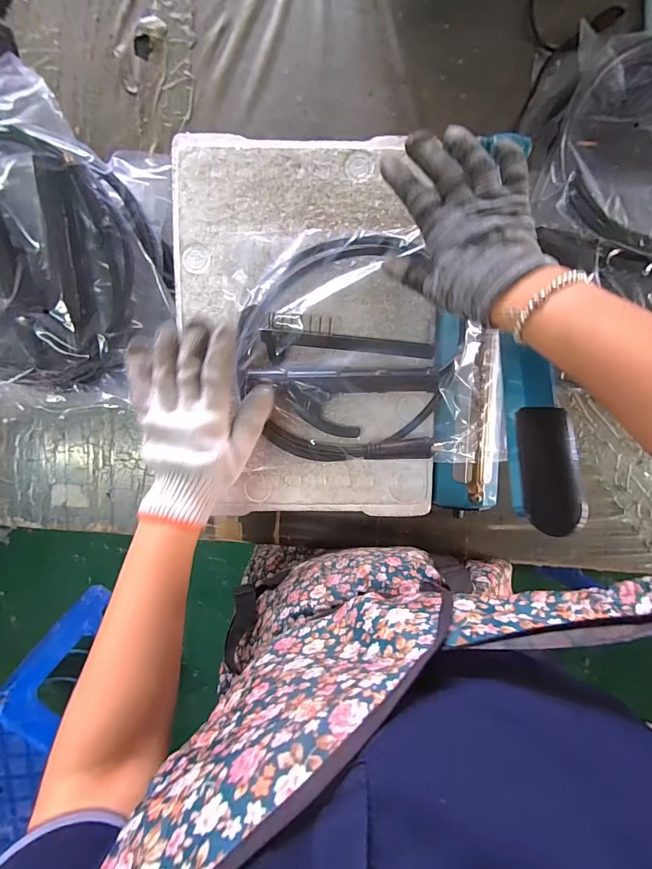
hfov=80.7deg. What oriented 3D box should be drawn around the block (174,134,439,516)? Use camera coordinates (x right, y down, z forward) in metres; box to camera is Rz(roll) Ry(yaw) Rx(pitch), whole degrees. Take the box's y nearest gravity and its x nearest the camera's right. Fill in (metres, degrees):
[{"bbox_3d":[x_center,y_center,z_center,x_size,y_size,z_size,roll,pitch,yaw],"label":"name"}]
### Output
[{"bbox_3d":[-0.012,-0.106,0.404,0.292,0.035,0.393,-1,96,-1],"label":"block"}]

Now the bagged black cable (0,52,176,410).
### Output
[{"bbox_3d":[-0.316,-0.173,0.403,0.272,0.102,0.294,-16,97,1],"label":"bagged black cable"}]

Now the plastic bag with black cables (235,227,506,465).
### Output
[{"bbox_3d":[0.038,-0.094,0.406,0.254,0.045,0.239,0,96,-1],"label":"plastic bag with black cables"}]

